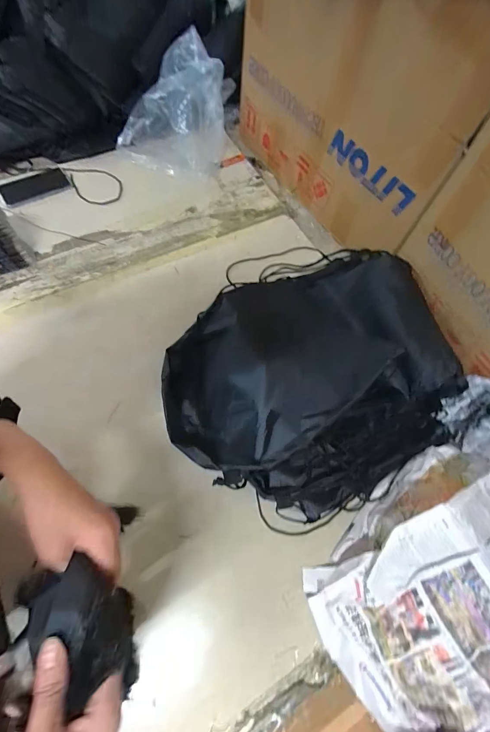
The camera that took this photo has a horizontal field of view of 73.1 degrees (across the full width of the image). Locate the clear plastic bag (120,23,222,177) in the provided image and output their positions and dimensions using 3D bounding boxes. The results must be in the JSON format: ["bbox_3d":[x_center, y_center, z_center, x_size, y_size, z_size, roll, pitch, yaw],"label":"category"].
[{"bbox_3d":[-0.172,-0.658,0.842,0.240,0.196,0.249,14,67,3],"label":"clear plastic bag"}]

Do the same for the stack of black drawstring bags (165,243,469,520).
[{"bbox_3d":[0.140,0.012,0.582,0.512,0.126,0.404,-37,73,-17],"label":"stack of black drawstring bags"}]

